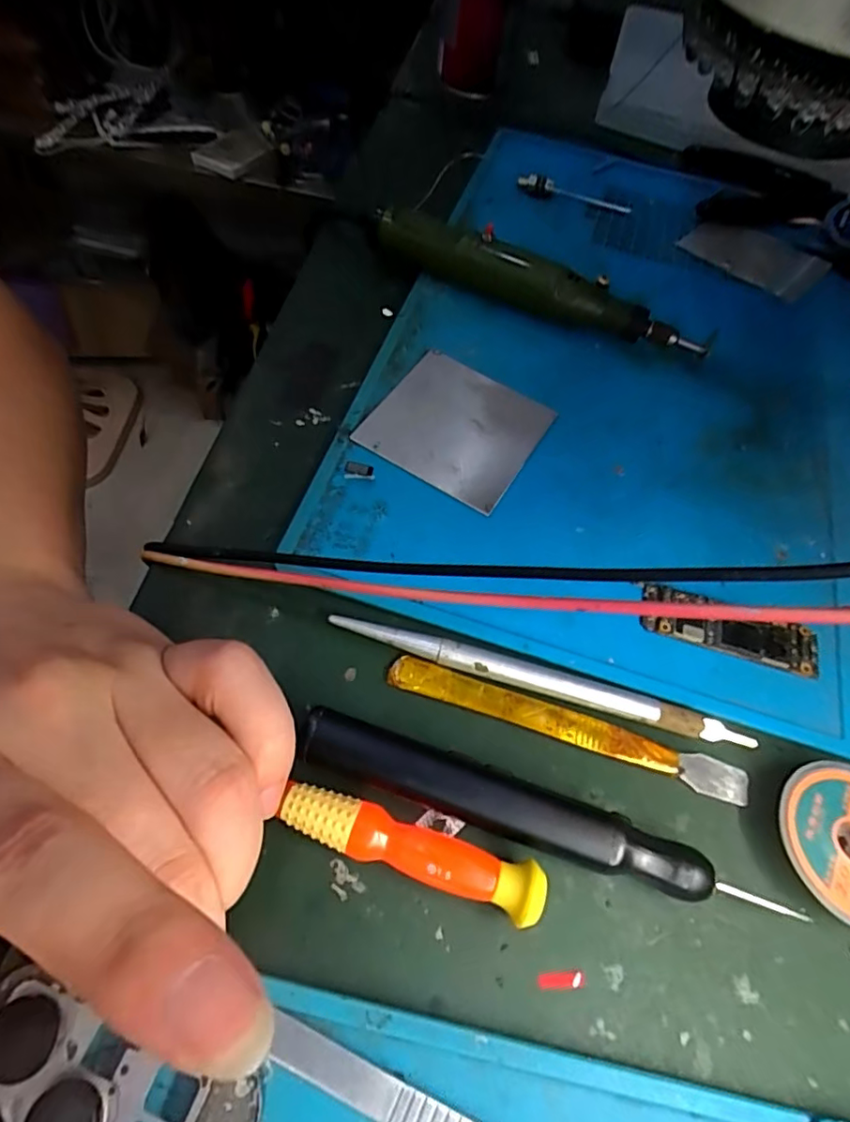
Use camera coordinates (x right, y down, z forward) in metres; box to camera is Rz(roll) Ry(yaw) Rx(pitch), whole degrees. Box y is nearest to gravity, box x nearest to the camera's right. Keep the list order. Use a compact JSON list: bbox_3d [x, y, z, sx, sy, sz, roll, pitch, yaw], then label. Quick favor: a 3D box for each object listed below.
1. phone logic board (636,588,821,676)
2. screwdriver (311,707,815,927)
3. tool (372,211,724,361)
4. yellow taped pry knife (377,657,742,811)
[{"bbox_3d":[0.111,0.025,0.206,0.063,0.006,0.019,16,60,4],"label":"phone logic board"},{"bbox_3d":[0.030,0.074,0.167,0.137,0.016,0.020,16,60,4],"label":"screwdriver"},{"bbox_3d":[0.057,-0.134,0.273,0.160,0.027,0.033,25,61,9],"label":"tool"},{"bbox_3d":[0.046,0.055,0.188,0.120,0.005,0.012,17,60,5],"label":"yellow taped pry knife"}]

